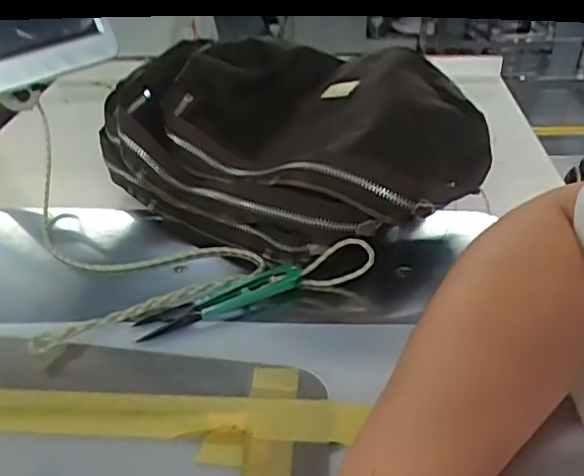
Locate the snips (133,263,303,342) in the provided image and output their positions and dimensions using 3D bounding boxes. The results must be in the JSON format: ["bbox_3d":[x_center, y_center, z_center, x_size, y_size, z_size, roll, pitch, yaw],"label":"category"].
[{"bbox_3d":[-0.044,0.036,0.368,0.102,0.012,0.022,-15,38,-14],"label":"snips"}]

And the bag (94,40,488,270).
[{"bbox_3d":[0.002,-0.082,0.463,0.286,0.083,0.195,20,43,29],"label":"bag"}]

